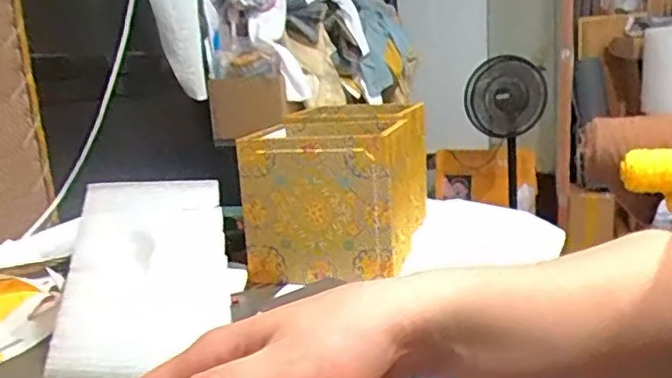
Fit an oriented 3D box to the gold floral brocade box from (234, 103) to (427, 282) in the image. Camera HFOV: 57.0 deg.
[{"bbox_3d":[0.012,-0.009,0.832,0.178,0.175,0.253,1,14,18],"label":"gold floral brocade box"}]

